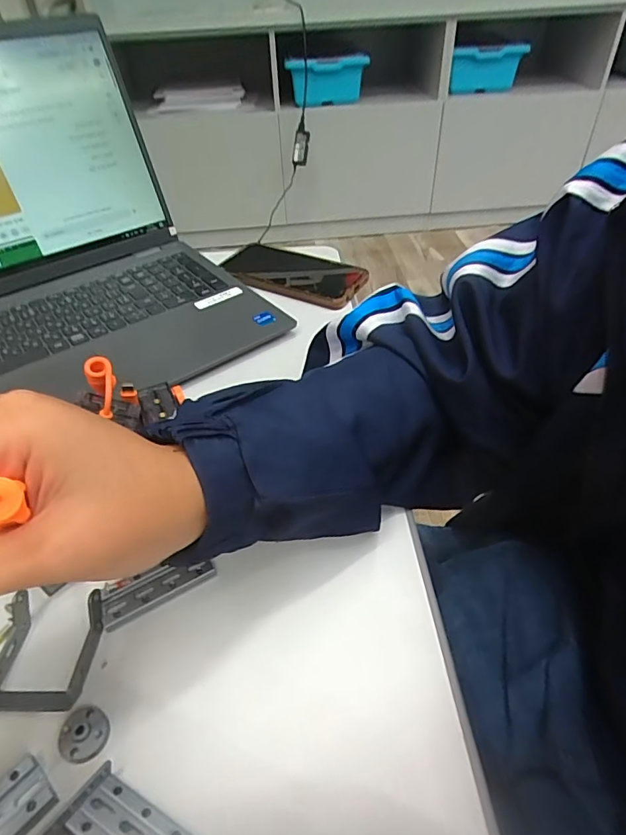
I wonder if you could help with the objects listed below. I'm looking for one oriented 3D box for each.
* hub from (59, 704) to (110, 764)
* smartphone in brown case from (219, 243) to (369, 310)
[{"bbox_3d":[-0.107,0.147,0.230,0.022,0.007,0.022,-1,43,1],"label":"hub"},{"bbox_3d":[-0.026,-0.159,0.542,0.162,0.017,0.086,23,49,24],"label":"smartphone in brown case"}]

